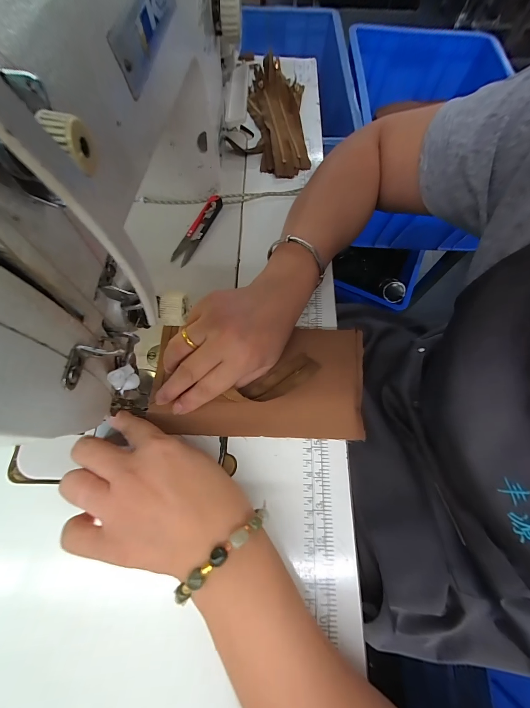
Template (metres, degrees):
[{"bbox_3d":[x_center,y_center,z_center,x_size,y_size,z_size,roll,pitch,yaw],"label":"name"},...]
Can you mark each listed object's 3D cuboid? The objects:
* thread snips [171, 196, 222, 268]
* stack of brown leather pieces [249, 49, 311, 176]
[{"bbox_3d":[-0.081,-0.150,0.333,0.022,0.015,0.102,23,69,7],"label":"thread snips"},{"bbox_3d":[0.018,-0.348,0.402,0.089,0.035,0.213,-1,69,-3],"label":"stack of brown leather pieces"}]

